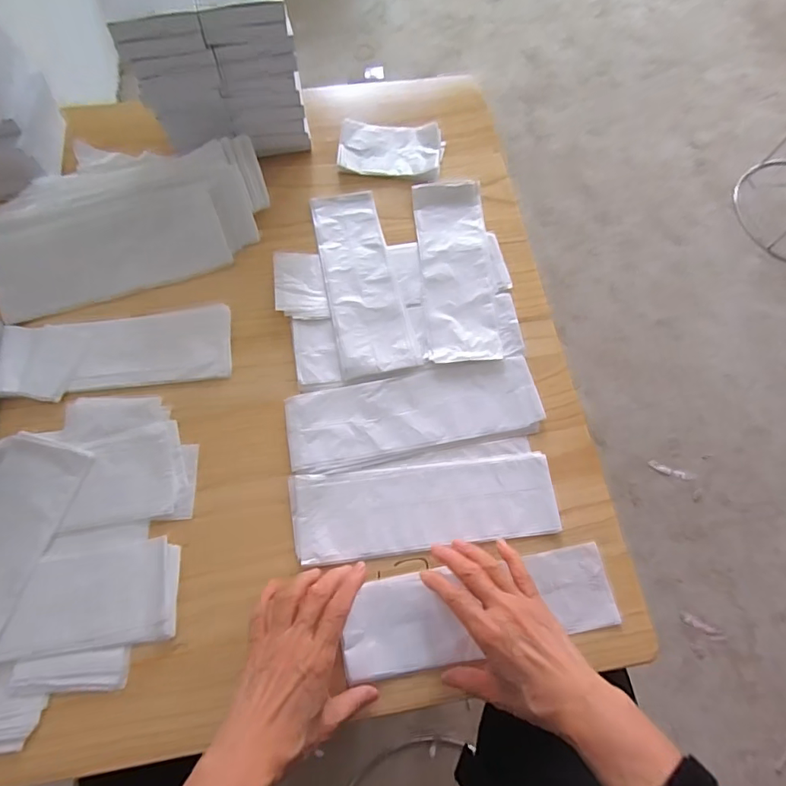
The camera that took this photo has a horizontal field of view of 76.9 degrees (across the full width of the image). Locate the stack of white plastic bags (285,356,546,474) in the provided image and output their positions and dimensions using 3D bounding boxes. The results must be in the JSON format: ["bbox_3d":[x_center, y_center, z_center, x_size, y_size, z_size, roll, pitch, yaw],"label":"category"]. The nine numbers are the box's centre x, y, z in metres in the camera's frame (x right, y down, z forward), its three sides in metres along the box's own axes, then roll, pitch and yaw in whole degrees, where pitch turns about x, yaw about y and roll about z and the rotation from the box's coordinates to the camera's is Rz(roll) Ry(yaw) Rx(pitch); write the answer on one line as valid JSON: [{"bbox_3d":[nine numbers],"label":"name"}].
[{"bbox_3d":[0.023,0.021,0.518,0.260,0.010,0.088,-11,70,-5],"label":"stack of white plastic bags"}]

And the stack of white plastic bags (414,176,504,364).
[{"bbox_3d":[0.074,-0.147,0.582,0.083,0.011,0.240,-2,69,-2],"label":"stack of white plastic bags"}]

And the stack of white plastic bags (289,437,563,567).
[{"bbox_3d":[0.031,0.107,0.490,0.253,0.010,0.092,-9,69,-4],"label":"stack of white plastic bags"}]

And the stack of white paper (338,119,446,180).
[{"bbox_3d":[-0.002,-0.312,0.638,0.131,0.014,0.080,1,69,0],"label":"stack of white paper"}]

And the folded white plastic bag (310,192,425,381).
[{"bbox_3d":[-0.039,-0.134,0.574,0.085,0.008,0.244,-13,70,-6],"label":"folded white plastic bag"}]

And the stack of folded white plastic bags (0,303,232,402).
[{"bbox_3d":[-0.294,-0.045,0.529,0.229,0.010,0.085,-9,69,-4],"label":"stack of folded white plastic bags"}]

